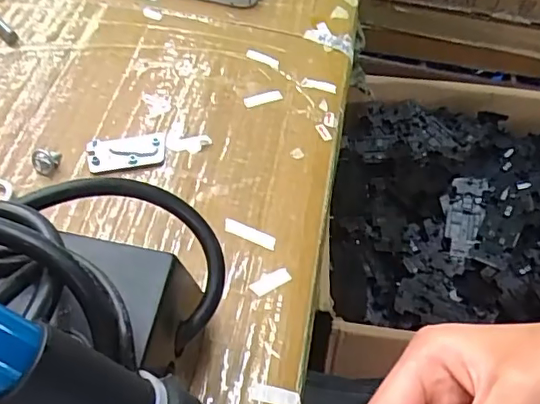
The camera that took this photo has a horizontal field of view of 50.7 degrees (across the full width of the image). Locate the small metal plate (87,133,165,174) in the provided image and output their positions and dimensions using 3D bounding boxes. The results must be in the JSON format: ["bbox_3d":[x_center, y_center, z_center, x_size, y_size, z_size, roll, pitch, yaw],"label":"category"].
[{"bbox_3d":[-0.064,-0.022,0.258,0.034,0.004,0.018,-12,54,-13],"label":"small metal plate"}]

